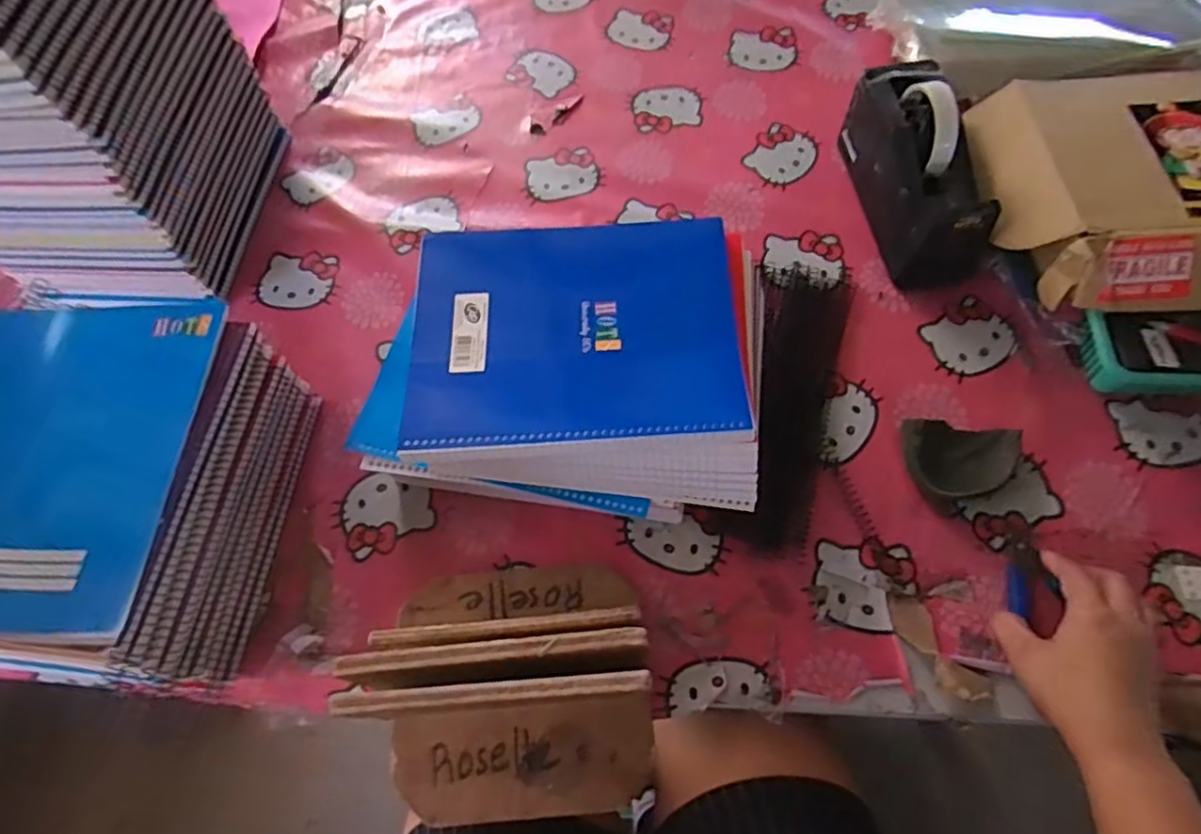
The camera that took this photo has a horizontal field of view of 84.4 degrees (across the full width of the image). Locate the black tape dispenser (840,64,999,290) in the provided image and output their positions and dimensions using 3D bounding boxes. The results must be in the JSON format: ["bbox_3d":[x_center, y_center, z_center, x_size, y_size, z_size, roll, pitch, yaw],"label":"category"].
[{"bbox_3d":[0.301,-0.235,0.638,0.082,0.110,0.213,-12,77,-4],"label":"black tape dispenser"}]

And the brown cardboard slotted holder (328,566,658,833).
[{"bbox_3d":[-0.062,0.178,0.450,0.180,0.131,0.173,-1,64,2],"label":"brown cardboard slotted holder"}]

